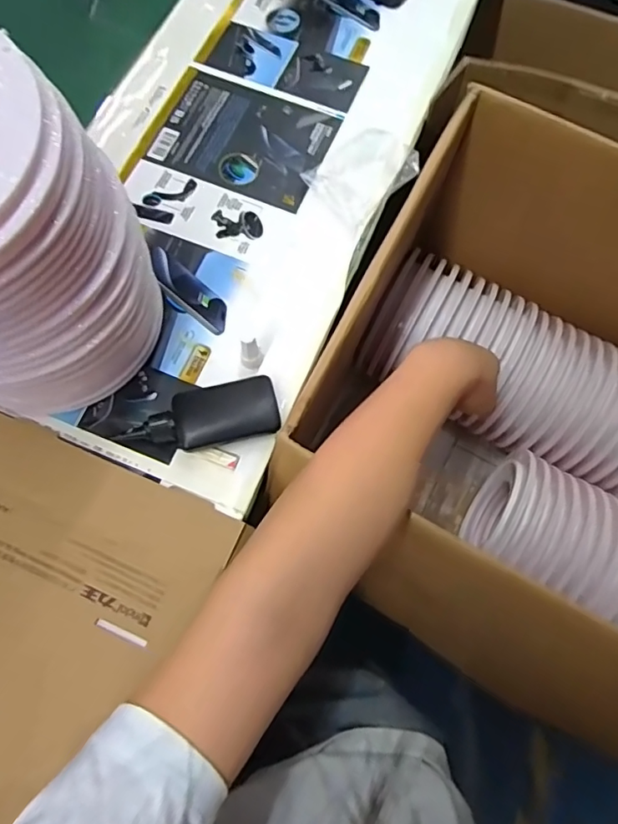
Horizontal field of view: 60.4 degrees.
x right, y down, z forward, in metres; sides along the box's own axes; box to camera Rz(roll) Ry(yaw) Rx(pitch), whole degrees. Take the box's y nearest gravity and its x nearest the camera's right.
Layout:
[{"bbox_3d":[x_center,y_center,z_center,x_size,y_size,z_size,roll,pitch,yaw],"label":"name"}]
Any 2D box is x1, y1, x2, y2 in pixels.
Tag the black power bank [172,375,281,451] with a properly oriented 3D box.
[{"bbox_3d":[-0.073,0.000,0.476,0.089,0.023,0.052,-15,72,-6],"label":"black power bank"}]

